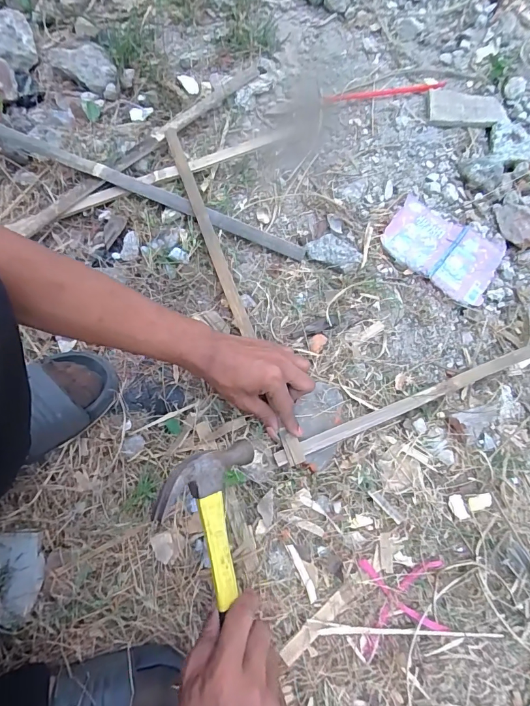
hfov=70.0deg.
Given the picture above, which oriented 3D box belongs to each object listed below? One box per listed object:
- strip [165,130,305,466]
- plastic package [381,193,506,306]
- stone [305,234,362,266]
[{"bbox_3d":[-0.051,-0.099,0.490,0.018,0.020,0.497,-21,75,-4],"label":"strip"},{"bbox_3d":[0.244,-0.145,0.522,0.154,0.011,0.109,32,78,10],"label":"plastic package"},{"bbox_3d":[0.096,-0.142,0.523,0.074,0.014,0.042,18,76,7],"label":"stone"}]

